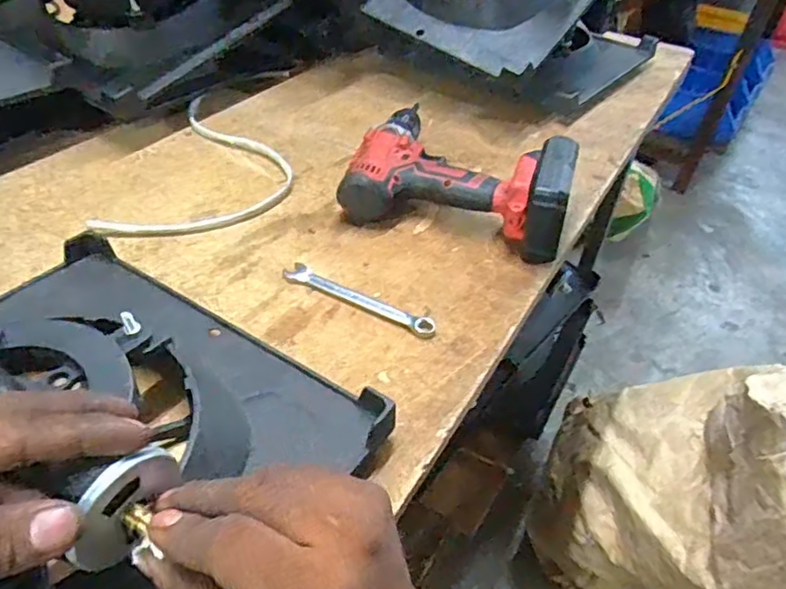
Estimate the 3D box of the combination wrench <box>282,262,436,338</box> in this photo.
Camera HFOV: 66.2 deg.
[{"bbox_3d":[-0.028,0.002,0.476,0.134,0.010,0.020,24,45,21],"label":"combination wrench"}]

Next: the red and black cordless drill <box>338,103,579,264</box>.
[{"bbox_3d":[0.069,-0.122,0.577,0.199,0.075,0.174,13,42,10],"label":"red and black cordless drill"}]

